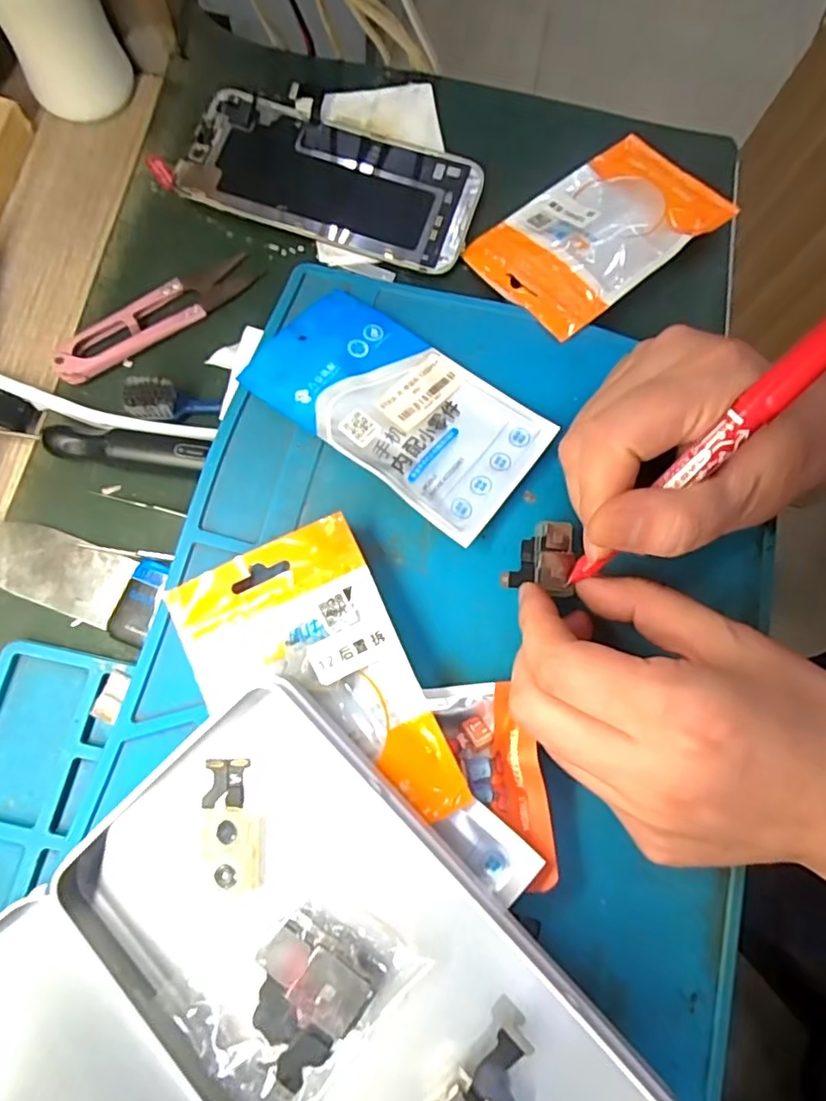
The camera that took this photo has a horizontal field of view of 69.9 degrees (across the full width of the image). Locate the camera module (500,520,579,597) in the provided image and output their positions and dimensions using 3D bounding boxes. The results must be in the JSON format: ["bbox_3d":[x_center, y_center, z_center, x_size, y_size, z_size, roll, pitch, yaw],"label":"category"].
[{"bbox_3d":[0.052,0.002,0.238,0.028,0.005,0.029,10,74,1],"label":"camera module"}]

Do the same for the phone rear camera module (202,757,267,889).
[{"bbox_3d":[-0.061,0.093,0.200,0.020,0.004,0.041,-10,75,-5],"label":"phone rear camera module"}]

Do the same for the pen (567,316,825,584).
[{"bbox_3d":[0.097,-0.031,0.197,0.010,0.132,0.009,43,36,10],"label":"pen"}]

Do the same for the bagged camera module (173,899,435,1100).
[{"bbox_3d":[-0.035,0.142,0.187,0.047,0.011,0.065,41,77,9],"label":"bagged camera module"}]

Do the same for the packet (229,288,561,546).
[{"bbox_3d":[-0.008,-0.062,0.255,0.126,0.014,0.068,35,76,8],"label":"packet"}]

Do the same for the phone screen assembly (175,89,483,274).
[{"bbox_3d":[-0.041,-0.187,0.295,0.143,0.005,0.070,18,74,3],"label":"phone screen assembly"}]

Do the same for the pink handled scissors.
[{"bbox_3d":[-0.117,-0.109,0.269,0.099,0.011,0.021,-38,79,-12],"label":"pink handled scissors"}]

